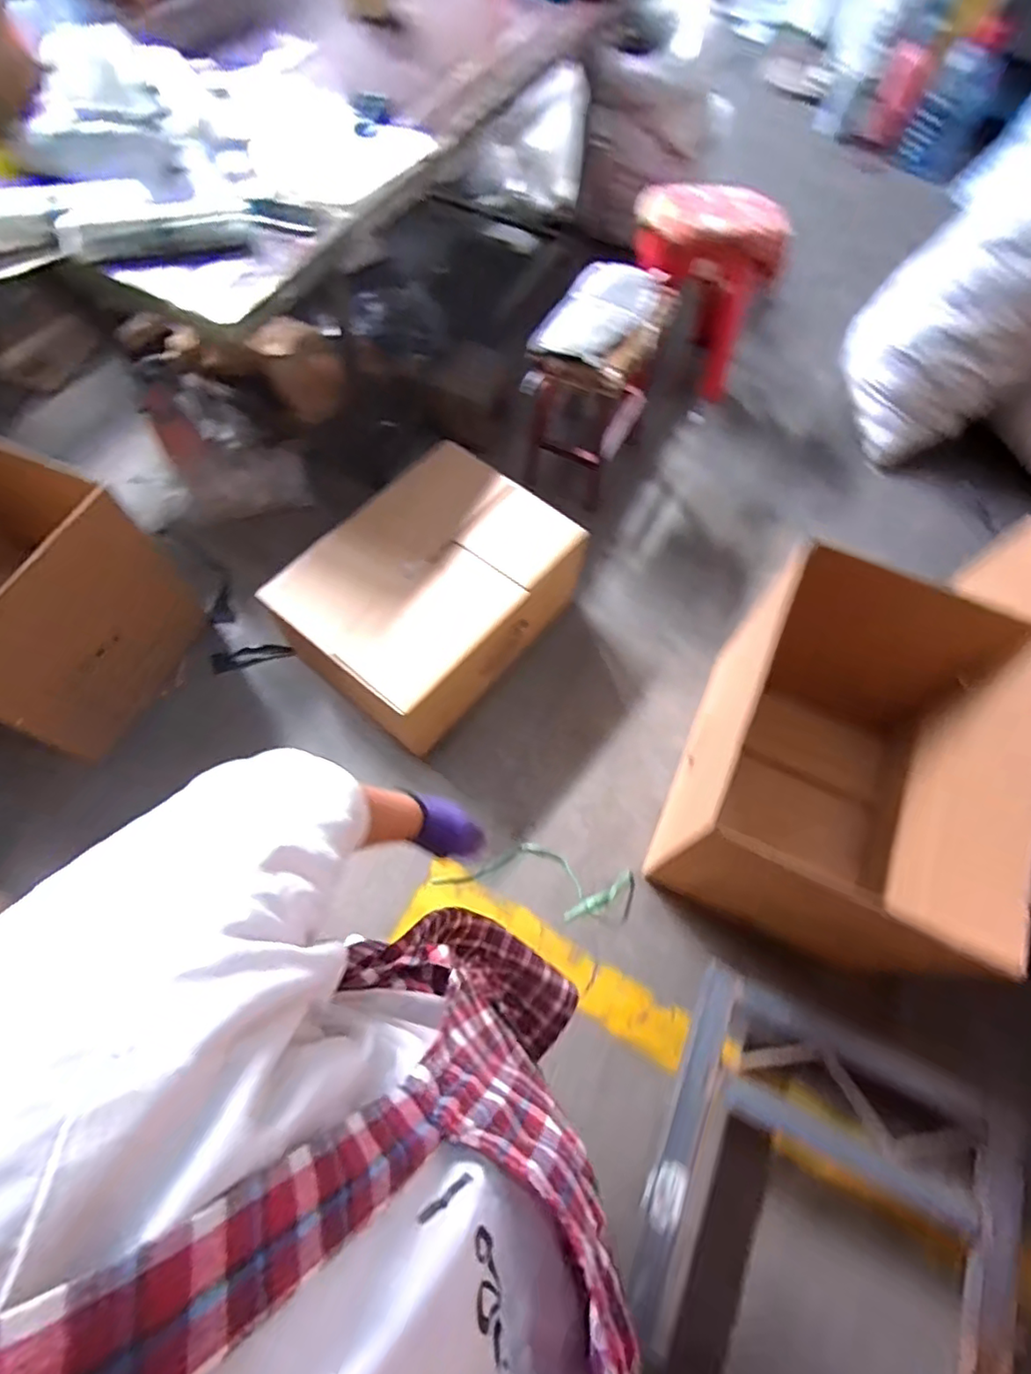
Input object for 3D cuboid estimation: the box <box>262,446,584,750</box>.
[{"bbox_3d":[-0.199,-0.222,1.414,0.436,0.267,0.631,37,66,16],"label":"box"}]

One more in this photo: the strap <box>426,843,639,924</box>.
[{"bbox_3d":[0.048,0.429,1.332,0.438,0.038,0.137,15,62,5],"label":"strap"}]

